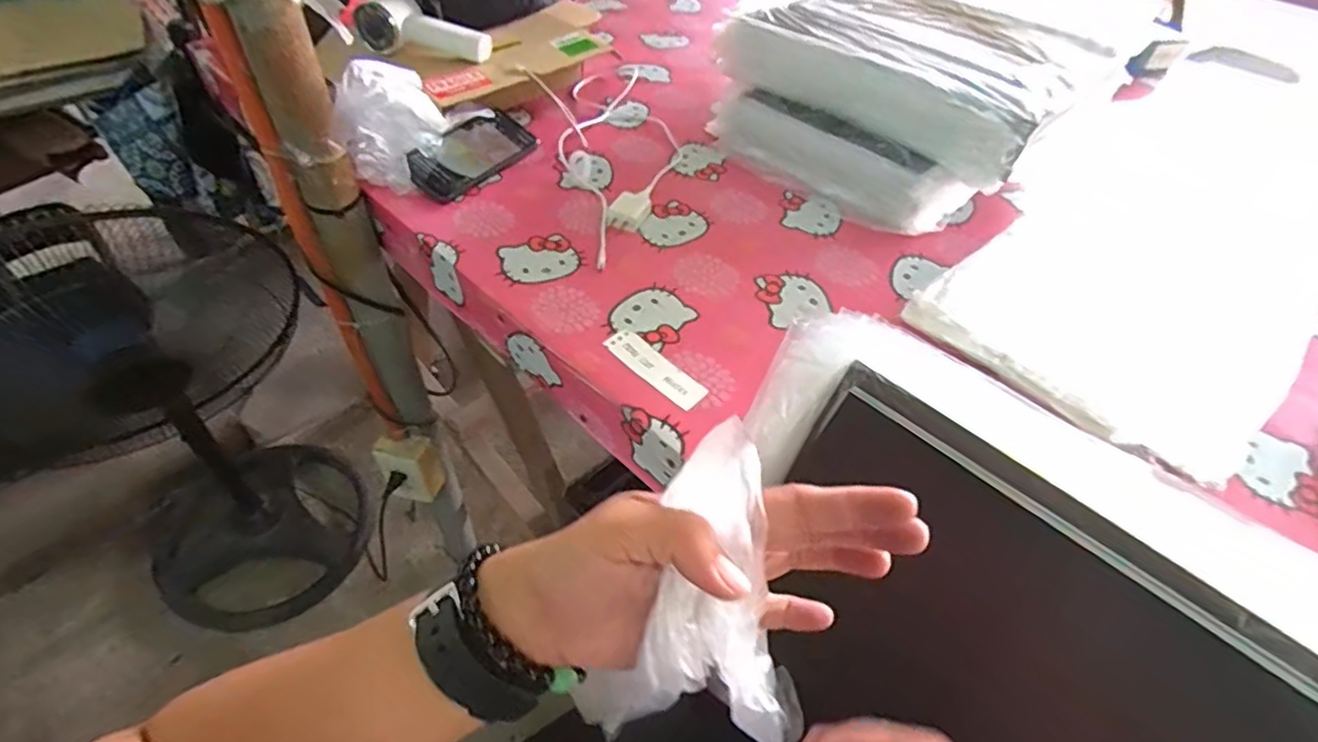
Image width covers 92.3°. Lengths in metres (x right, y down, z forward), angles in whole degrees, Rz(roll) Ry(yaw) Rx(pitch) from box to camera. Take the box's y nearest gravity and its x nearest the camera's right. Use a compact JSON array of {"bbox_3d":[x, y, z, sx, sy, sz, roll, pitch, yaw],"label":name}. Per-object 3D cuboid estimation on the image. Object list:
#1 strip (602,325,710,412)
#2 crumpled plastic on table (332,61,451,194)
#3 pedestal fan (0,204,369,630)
[{"bbox_3d":[-0.004,-0.004,0.568,0.033,0.004,0.105,-36,60,-28],"label":"strip"},{"bbox_3d":[-0.290,-0.271,0.686,0.043,0.128,0.121,20,52,14],"label":"crumpled plastic on table"},{"bbox_3d":[-0.800,0.062,1.052,0.558,0.855,0.503,27,52,20],"label":"pedestal fan"}]

